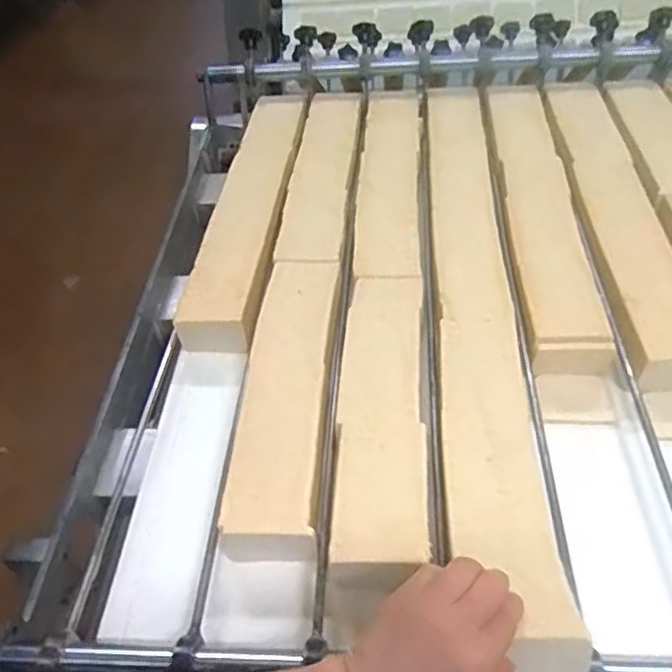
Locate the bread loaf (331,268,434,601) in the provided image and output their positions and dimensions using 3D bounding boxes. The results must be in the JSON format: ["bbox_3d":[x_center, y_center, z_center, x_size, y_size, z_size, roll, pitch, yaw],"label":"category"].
[{"bbox_3d":[0.045,0.074,0.610,0.077,0.051,0.334,1,47,6],"label":"bread loaf"}]

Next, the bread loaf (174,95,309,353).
[{"bbox_3d":[-0.112,-0.155,0.820,0.086,0.057,0.417,2,48,7],"label":"bread loaf"}]

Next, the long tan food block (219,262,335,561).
[{"bbox_3d":[-0.047,0.051,0.640,0.079,0.063,0.336,0,47,5],"label":"long tan food block"}]

